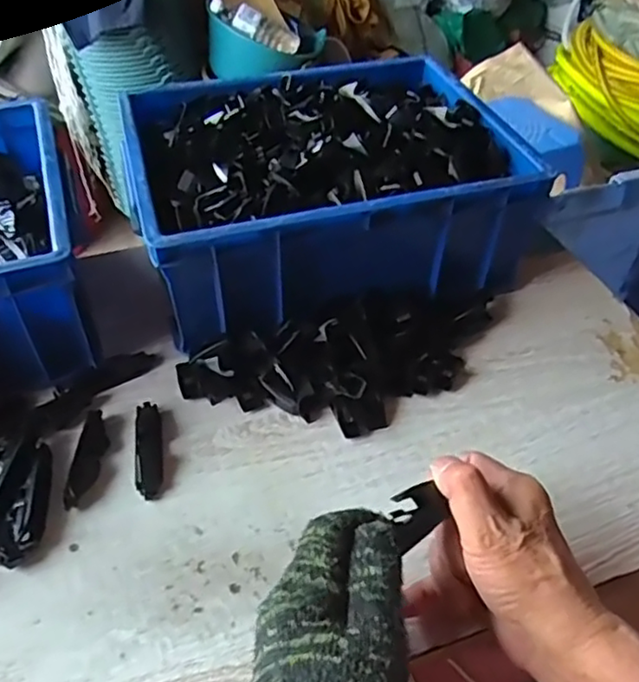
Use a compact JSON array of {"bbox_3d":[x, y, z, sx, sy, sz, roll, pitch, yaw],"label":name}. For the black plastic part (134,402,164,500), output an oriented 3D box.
[{"bbox_3d":[-0.128,0.081,0.478,0.020,0.010,0.078,-6,46,-8],"label":"black plastic part"}]

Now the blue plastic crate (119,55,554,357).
[{"bbox_3d":[0.000,-0.155,0.606,0.335,0.118,0.265,-12,47,-13],"label":"blue plastic crate"}]

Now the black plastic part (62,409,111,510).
[{"bbox_3d":[-0.170,0.086,0.464,0.019,0.016,0.075,4,45,2],"label":"black plastic part"}]

